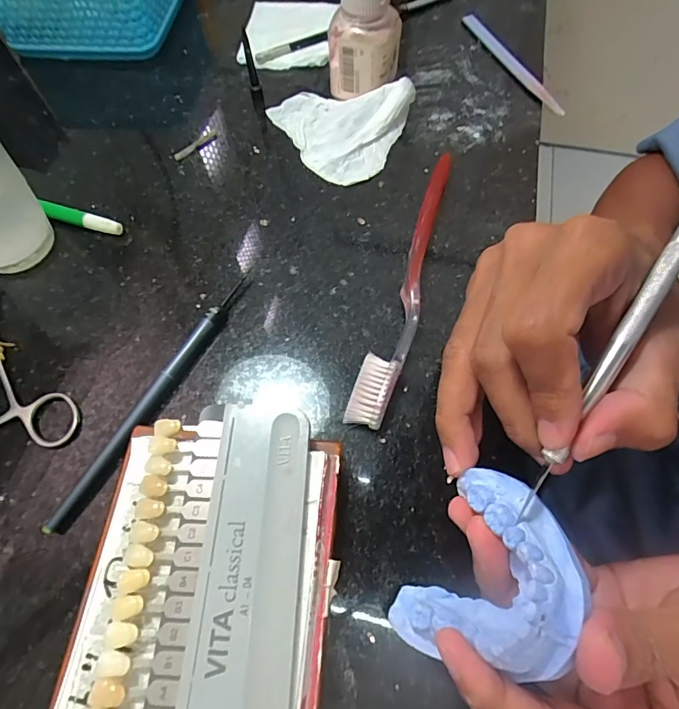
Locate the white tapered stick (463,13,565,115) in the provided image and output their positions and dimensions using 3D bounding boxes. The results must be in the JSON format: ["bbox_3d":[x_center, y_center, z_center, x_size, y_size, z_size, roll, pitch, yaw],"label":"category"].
[{"bbox_3d":[0.135,-0.228,0.338,0.014,0.006,0.130,-22,65,-9],"label":"white tapered stick"}]

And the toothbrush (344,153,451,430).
[{"bbox_3d":[0.042,-0.044,0.246,0.019,0.011,0.183,17,66,10],"label":"toothbrush"}]

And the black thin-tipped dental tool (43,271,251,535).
[{"bbox_3d":[-0.089,0.017,0.221,0.009,0.010,0.154,24,67,13],"label":"black thin-tipped dental tool"}]

